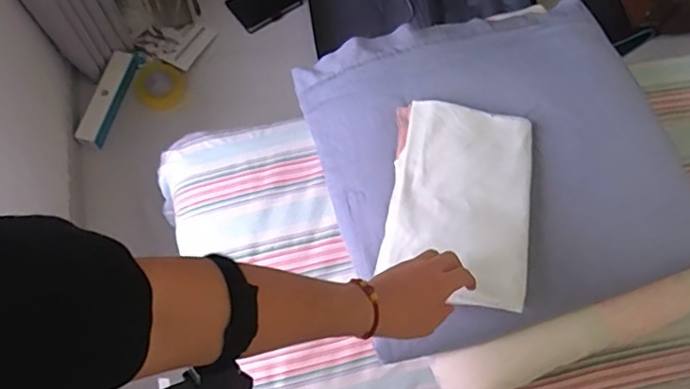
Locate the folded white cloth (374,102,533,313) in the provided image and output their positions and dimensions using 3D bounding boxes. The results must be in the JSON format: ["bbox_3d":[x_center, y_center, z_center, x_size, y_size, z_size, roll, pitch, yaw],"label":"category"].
[{"bbox_3d":[0.159,0.004,0.741,0.182,0.046,0.273,11,71,2],"label":"folded white cloth"}]

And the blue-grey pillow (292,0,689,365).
[{"bbox_3d":[0.238,-0.067,0.812,0.528,0.107,0.498,-16,72,-8],"label":"blue-grey pillow"}]

